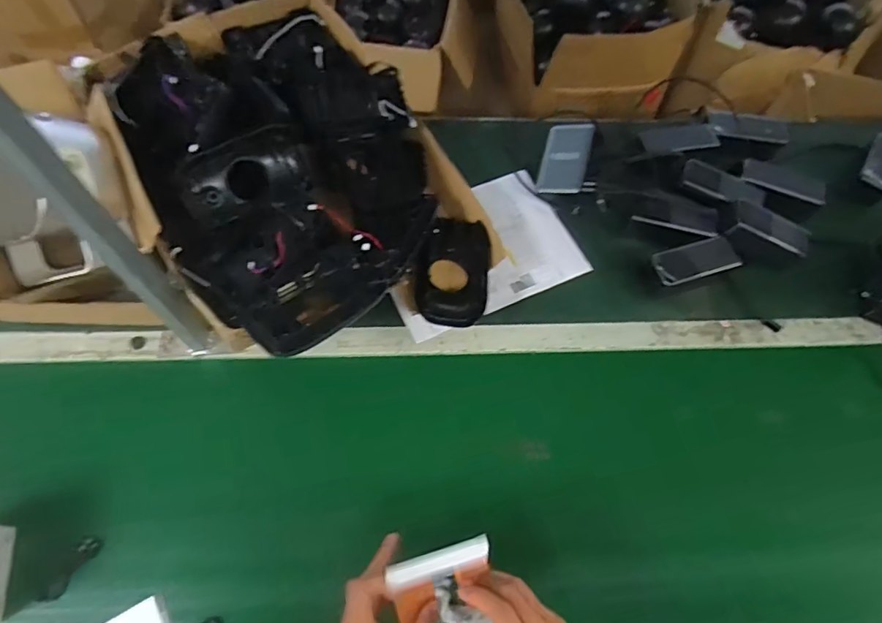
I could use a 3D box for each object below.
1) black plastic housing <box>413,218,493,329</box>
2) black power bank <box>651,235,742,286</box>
[{"bbox_3d":[0.018,-0.062,0.722,0.095,0.035,0.163,6,62,2],"label":"black plastic housing"},{"bbox_3d":[0.373,-0.075,0.783,0.128,0.022,0.053,-15,83,-12],"label":"black power bank"}]

